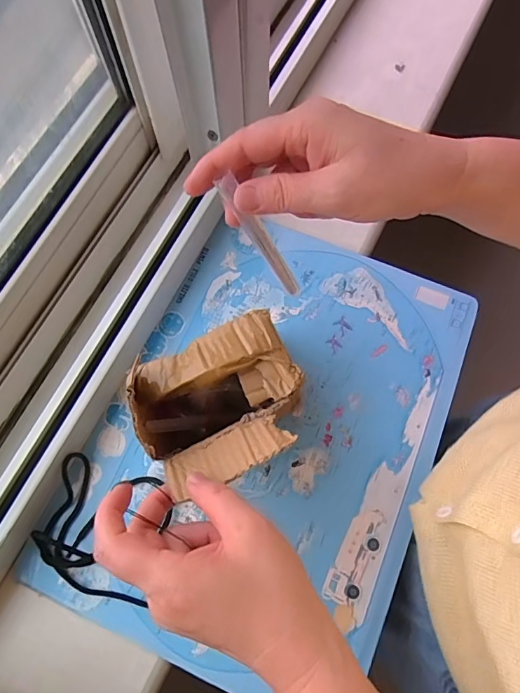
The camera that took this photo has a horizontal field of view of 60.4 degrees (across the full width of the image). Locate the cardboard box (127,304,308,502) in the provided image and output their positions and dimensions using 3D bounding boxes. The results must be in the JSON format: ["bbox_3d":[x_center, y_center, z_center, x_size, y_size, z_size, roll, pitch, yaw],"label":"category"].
[{"bbox_3d":[-0.027,0.040,0.326,0.113,0.075,0.102,-26,76,-7],"label":"cardboard box"}]

